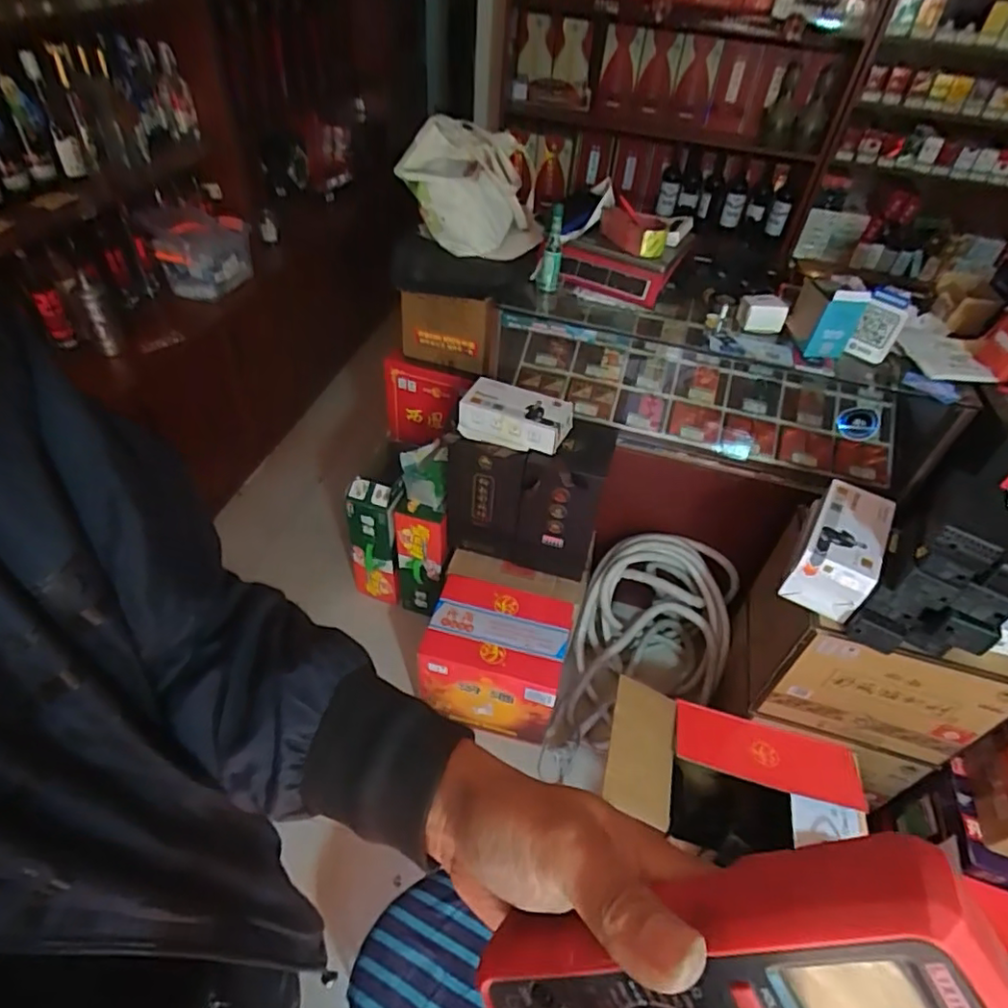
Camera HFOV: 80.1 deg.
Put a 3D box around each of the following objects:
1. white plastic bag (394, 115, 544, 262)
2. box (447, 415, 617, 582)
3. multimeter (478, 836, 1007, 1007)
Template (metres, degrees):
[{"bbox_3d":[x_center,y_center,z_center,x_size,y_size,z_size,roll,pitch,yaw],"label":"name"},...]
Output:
[{"bbox_3d":[-0.068,-0.718,1.352,0.333,0.228,0.292,-6,46,-11],"label":"white plastic bag"},{"bbox_3d":[0.056,-0.028,1.509,0.364,0.374,0.212,13,46,7],"label":"box"},{"bbox_3d":[0.079,0.175,0.212,0.042,0.181,0.095,-17,79,-60],"label":"multimeter"}]

